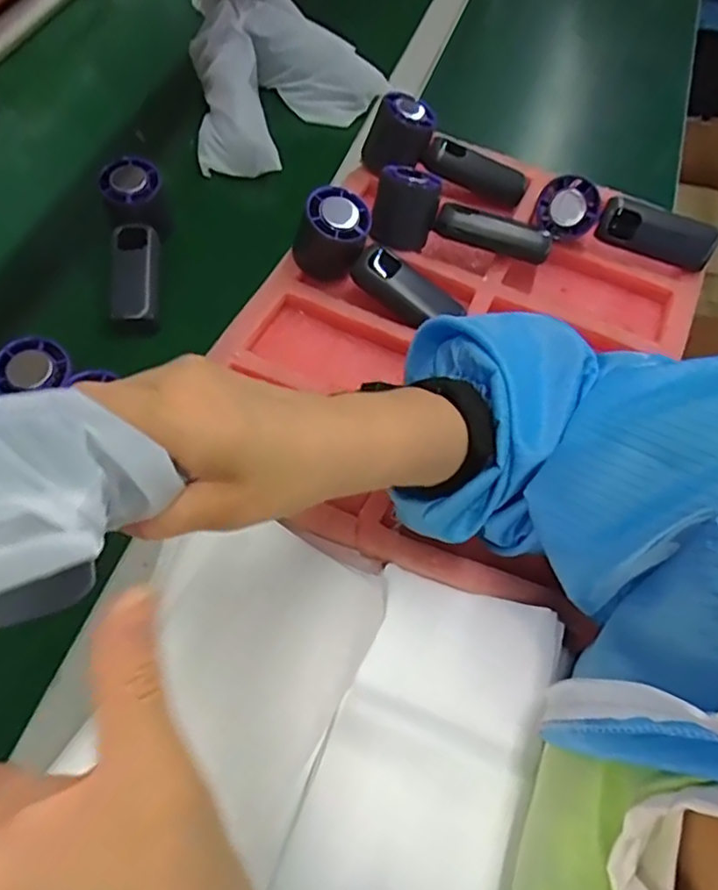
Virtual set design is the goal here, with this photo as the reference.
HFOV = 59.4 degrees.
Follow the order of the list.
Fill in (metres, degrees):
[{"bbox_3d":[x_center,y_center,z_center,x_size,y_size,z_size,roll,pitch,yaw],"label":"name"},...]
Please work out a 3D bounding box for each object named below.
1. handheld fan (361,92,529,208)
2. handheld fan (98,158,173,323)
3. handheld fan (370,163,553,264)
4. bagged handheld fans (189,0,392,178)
[{"bbox_3d":[0.082,-0.267,0.590,0.154,0.055,0.055,17,58,-15],"label":"handheld fan"},{"bbox_3d":[-0.191,-0.171,0.542,0.047,0.046,0.148,-2,77,-6],"label":"handheld fan"},{"bbox_3d":[0.091,-0.199,0.542,0.153,0.047,0.060,10,59,1],"label":"handheld fan"},{"bbox_3d":[-0.076,-0.412,0.665,0.190,0.070,0.288,-5,60,-8],"label":"bagged handheld fans"}]

